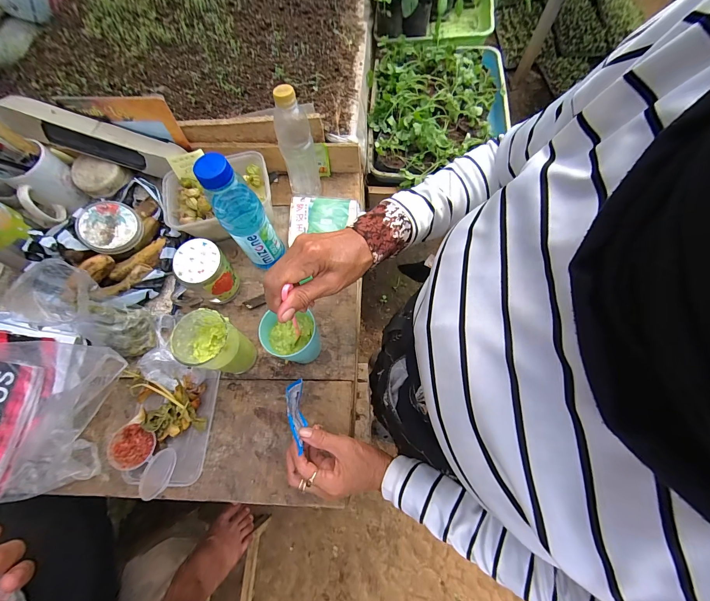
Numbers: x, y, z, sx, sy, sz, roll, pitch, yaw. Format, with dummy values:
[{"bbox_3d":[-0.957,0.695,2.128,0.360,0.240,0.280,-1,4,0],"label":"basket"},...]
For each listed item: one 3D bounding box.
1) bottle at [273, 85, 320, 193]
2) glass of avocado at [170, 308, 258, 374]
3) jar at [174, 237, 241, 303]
[{"bbox_3d":[-0.093,-0.247,0.490,0.053,0.179,0.047,-9,70,-2],"label":"bottle"},{"bbox_3d":[-0.180,0.061,0.420,0.079,0.119,0.067,6,70,3],"label":"glass of avocado"},{"bbox_3d":[-0.227,-0.041,0.471,0.074,0.080,0.075,0,70,1],"label":"jar"}]

